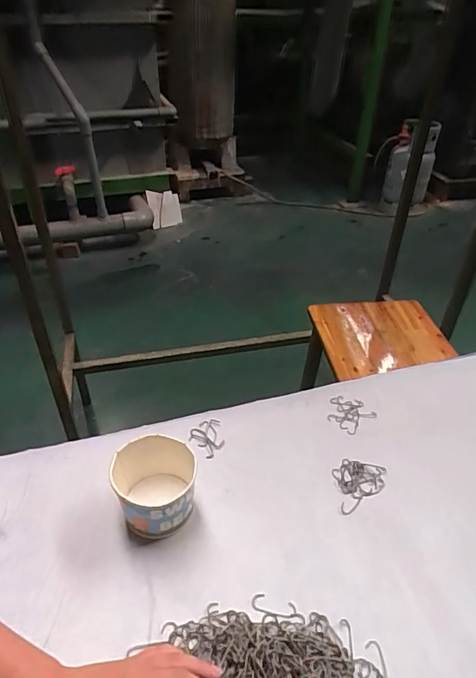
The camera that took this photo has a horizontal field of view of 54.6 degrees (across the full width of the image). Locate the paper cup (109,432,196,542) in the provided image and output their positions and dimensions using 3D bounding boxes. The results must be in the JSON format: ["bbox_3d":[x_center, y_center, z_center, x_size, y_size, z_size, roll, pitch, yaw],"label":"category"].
[{"bbox_3d":[-0.093,0.168,0.516,0.087,0.076,0.086,1,37,-1],"label":"paper cup"}]

